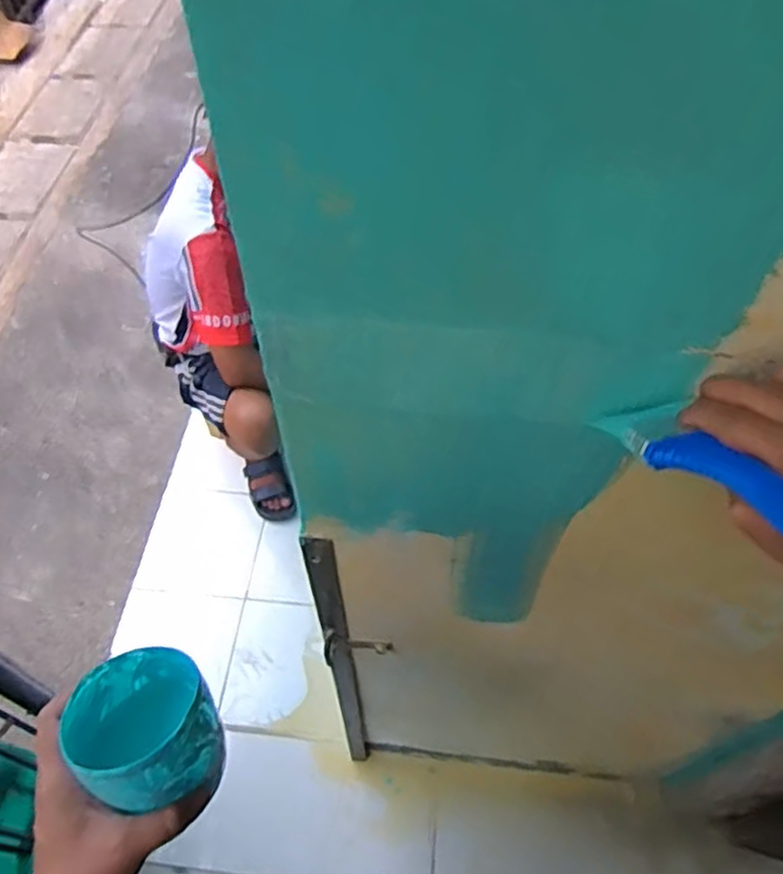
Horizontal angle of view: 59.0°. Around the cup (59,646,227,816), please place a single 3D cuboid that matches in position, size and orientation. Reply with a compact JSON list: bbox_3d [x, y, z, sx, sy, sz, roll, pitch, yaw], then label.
[{"bbox_3d":[-0.159,0.191,0.452,0.085,0.074,0.078,0,56,0],"label":"cup"}]

